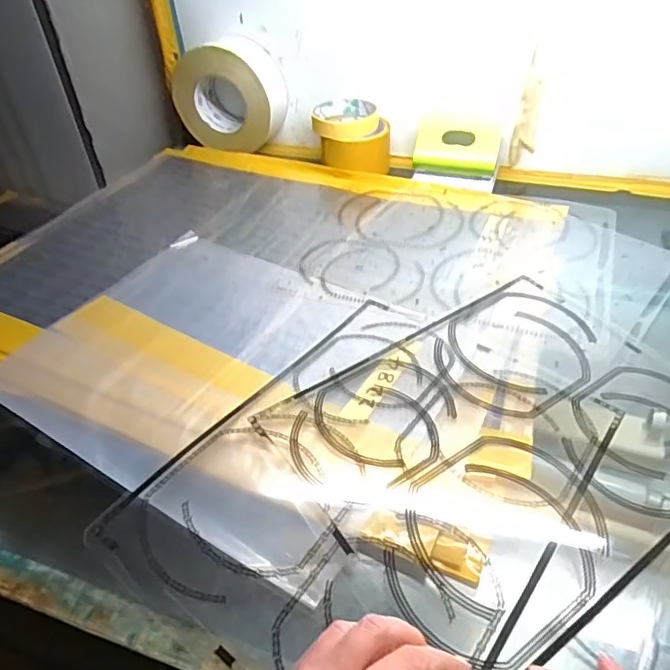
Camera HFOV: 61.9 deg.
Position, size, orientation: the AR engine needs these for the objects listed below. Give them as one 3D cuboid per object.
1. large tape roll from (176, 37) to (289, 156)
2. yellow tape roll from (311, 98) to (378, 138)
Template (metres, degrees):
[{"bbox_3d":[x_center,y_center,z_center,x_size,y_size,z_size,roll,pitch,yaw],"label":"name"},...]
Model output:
[{"bbox_3d":[-0.140,-0.315,0.747,0.137,0.134,0.065,14,44,20],"label":"large tape roll"},{"bbox_3d":[0.012,-0.282,0.720,0.081,0.024,0.082,-2,41,2],"label":"yellow tape roll"}]

